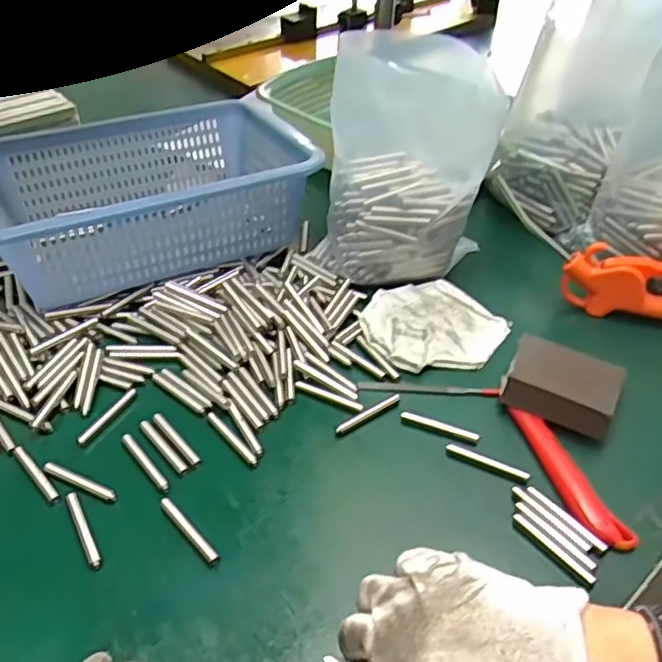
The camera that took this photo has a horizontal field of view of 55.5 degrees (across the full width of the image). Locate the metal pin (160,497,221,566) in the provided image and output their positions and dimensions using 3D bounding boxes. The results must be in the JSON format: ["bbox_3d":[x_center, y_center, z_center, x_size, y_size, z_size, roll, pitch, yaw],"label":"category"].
[{"bbox_3d":[-0.090,0.125,0.398,0.008,0.005,0.059,-32,51,-31],"label":"metal pin"}]

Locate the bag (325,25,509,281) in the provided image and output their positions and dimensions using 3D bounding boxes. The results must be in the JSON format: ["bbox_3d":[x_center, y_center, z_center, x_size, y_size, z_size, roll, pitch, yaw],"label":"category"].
[{"bbox_3d":[0.065,-0.139,0.542,0.134,0.200,0.089,-1,41,-2],"label":"bag"}]

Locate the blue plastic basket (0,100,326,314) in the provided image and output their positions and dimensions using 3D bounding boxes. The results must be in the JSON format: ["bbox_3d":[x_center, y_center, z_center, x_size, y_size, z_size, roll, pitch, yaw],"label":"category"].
[{"bbox_3d":[-0.180,-0.134,0.600,0.286,0.094,0.219,-16,44,-18],"label":"blue plastic basket"}]

